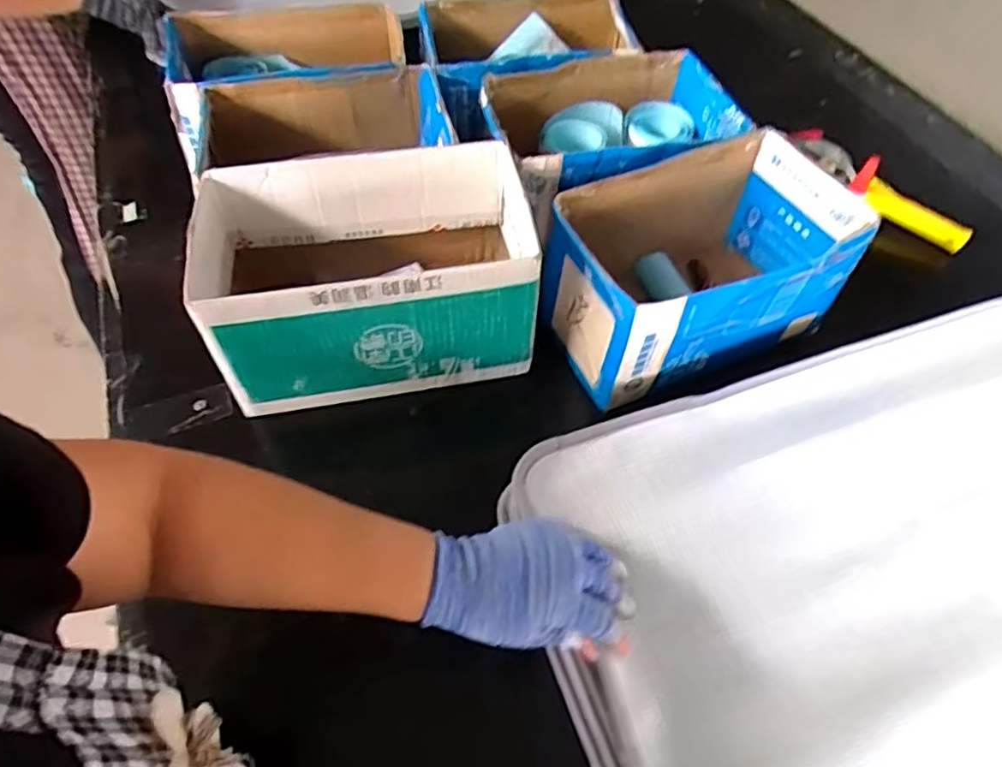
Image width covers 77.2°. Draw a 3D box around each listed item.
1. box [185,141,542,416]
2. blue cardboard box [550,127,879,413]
[{"bbox_3d":[-0.131,-0.104,0.626,0.313,0.163,0.184,-8,55,-7],"label":"box"},{"bbox_3d":[0.197,-0.115,0.642,0.267,0.151,0.171,-19,57,-14],"label":"blue cardboard box"}]

